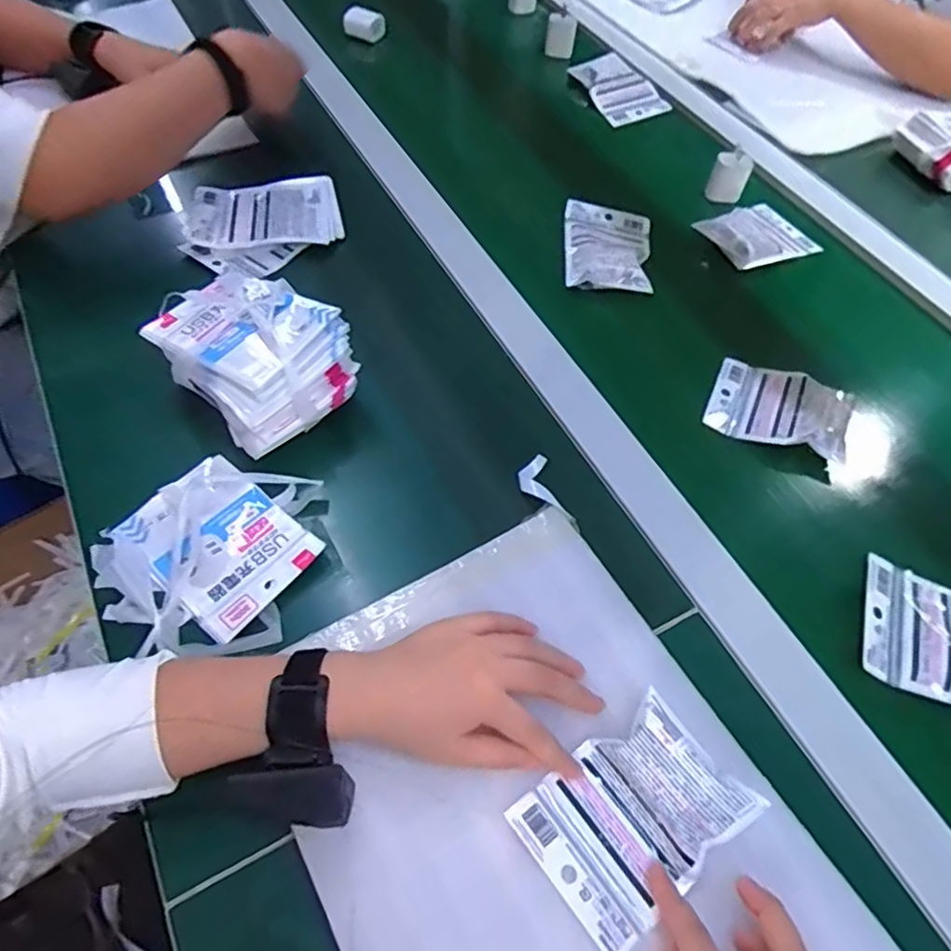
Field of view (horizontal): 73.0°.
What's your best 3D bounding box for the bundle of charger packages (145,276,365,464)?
[{"bbox_3d":[-0.189,-0.108,0.548,0.127,0.061,0.165,-36,66,-24],"label":"bundle of charger packages"}]

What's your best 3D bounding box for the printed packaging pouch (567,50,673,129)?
[{"bbox_3d":[0.201,-0.552,0.906,0.097,0.031,0.128,-26,64,-19],"label":"printed packaging pouch"}]

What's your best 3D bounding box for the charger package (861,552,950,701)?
[{"bbox_3d":[0.358,0.121,0.480,0.125,0.022,0.094,18,57,8],"label":"charger package"}]

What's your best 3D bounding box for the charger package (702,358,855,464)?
[{"bbox_3d":[0.288,-0.065,0.610,0.122,0.019,0.095,13,57,23],"label":"charger package"}]

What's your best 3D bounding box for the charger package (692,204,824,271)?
[{"bbox_3d":[0.330,-0.283,0.742,0.133,0.033,0.095,-24,62,-19],"label":"charger package"}]

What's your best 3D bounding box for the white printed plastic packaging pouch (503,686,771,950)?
[{"bbox_3d":[0.094,0.207,0.389,0.116,0.042,0.093,-33,66,-22],"label":"white printed plastic packaging pouch"}]

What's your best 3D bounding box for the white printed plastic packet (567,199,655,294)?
[{"bbox_3d":[0.148,-0.258,0.713,0.098,0.023,0.137,5,57,-1],"label":"white printed plastic packet"}]

